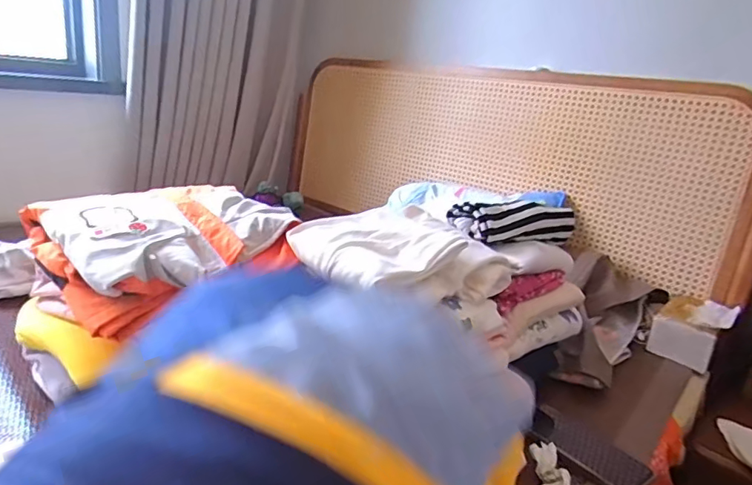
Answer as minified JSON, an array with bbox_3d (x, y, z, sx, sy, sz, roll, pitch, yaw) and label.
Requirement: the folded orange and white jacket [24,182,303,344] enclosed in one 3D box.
[{"bbox_3d":[-0.252,0.002,0.616,0.279,0.100,0.238,20,22,37],"label":"folded orange and white jacket"}]

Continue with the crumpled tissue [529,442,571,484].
[{"bbox_3d":[0.198,0.263,0.573,0.032,0.023,0.072,4,31,-8],"label":"crumpled tissue"}]

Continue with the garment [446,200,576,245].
[{"bbox_3d":[0.202,-0.033,0.738,0.212,0.056,0.081,-7,22,-37],"label":"garment"}]

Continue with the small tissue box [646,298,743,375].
[{"bbox_3d":[0.574,0.157,0.915,0.109,0.080,0.161,19,22,36],"label":"small tissue box"}]

